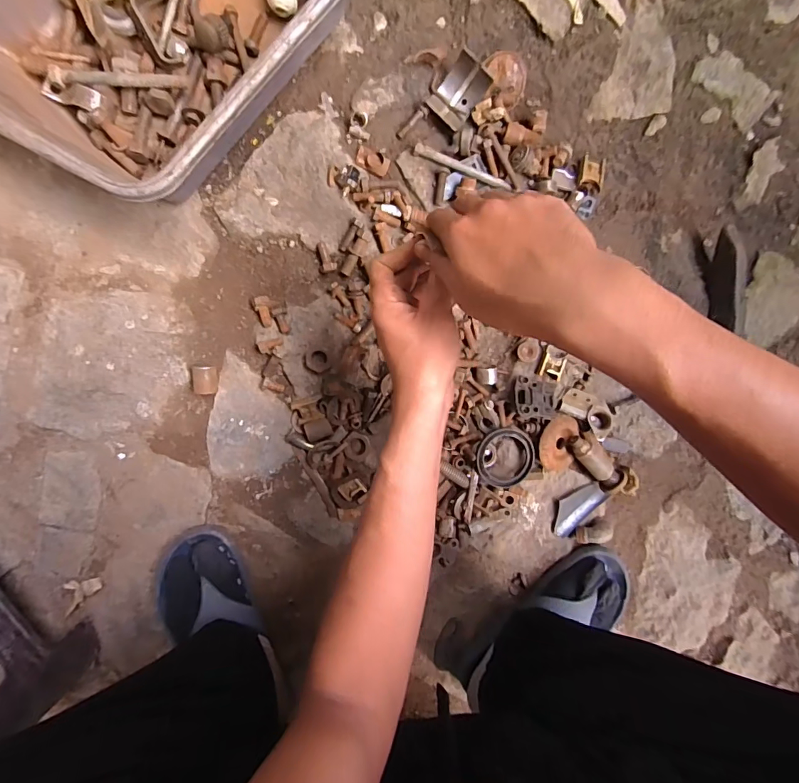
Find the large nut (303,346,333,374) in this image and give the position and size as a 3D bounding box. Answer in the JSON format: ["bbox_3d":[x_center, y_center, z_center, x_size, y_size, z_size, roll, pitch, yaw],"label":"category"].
[{"bbox_3d":[-0.094,-0.036,0.511,0.034,0.014,0.030,-41,99,-1],"label":"large nut"}]

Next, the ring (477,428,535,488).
[{"bbox_3d":[0.131,0.083,0.546,0.077,0.020,0.071,-1,97,-7],"label":"ring"}]

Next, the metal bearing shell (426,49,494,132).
[{"bbox_3d":[0.067,-0.336,0.496,0.046,0.029,0.065,37,91,-9],"label":"metal bearing shell"}]

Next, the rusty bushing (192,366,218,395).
[{"bbox_3d":[-0.220,-0.013,0.501,0.024,0.021,0.031,6,96,-7],"label":"rusty bushing"}]

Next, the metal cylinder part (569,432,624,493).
[{"bbox_3d":[0.250,0.088,0.560,0.034,0.028,0.089,-42,99,-1],"label":"metal cylinder part"}]

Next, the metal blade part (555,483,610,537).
[{"bbox_3d":[0.230,0.151,0.576,0.037,0.015,0.081,41,90,-9],"label":"metal blade part"}]

